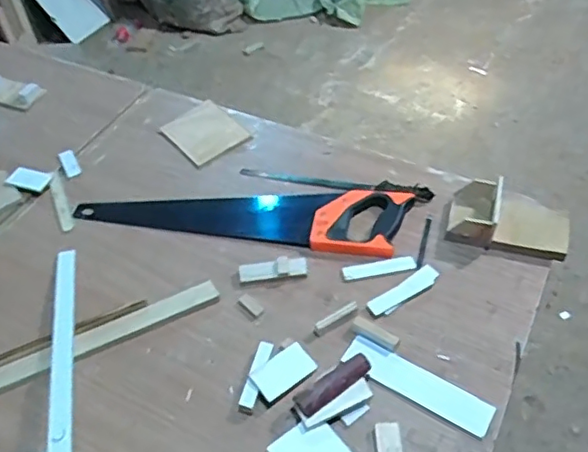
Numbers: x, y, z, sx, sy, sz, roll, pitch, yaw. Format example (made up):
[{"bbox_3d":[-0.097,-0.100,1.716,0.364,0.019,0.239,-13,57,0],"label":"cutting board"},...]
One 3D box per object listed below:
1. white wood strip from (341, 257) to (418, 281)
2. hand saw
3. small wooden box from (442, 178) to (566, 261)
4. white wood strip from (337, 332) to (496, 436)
[{"bbox_3d":[0.121,0.060,0.834,0.105,0.007,0.022,-10,48,-3],"label":"white wood strip"},{"bbox_3d":[-0.086,-0.035,0.927,0.511,0.025,0.127,8,50,12],"label":"hand saw"},{"bbox_3d":[0.313,-0.017,0.851,0.167,0.044,0.112,13,51,16],"label":"small wooden box"},{"bbox_3d":[0.148,0.190,0.713,0.184,0.008,0.045,23,55,24],"label":"white wood strip"}]

